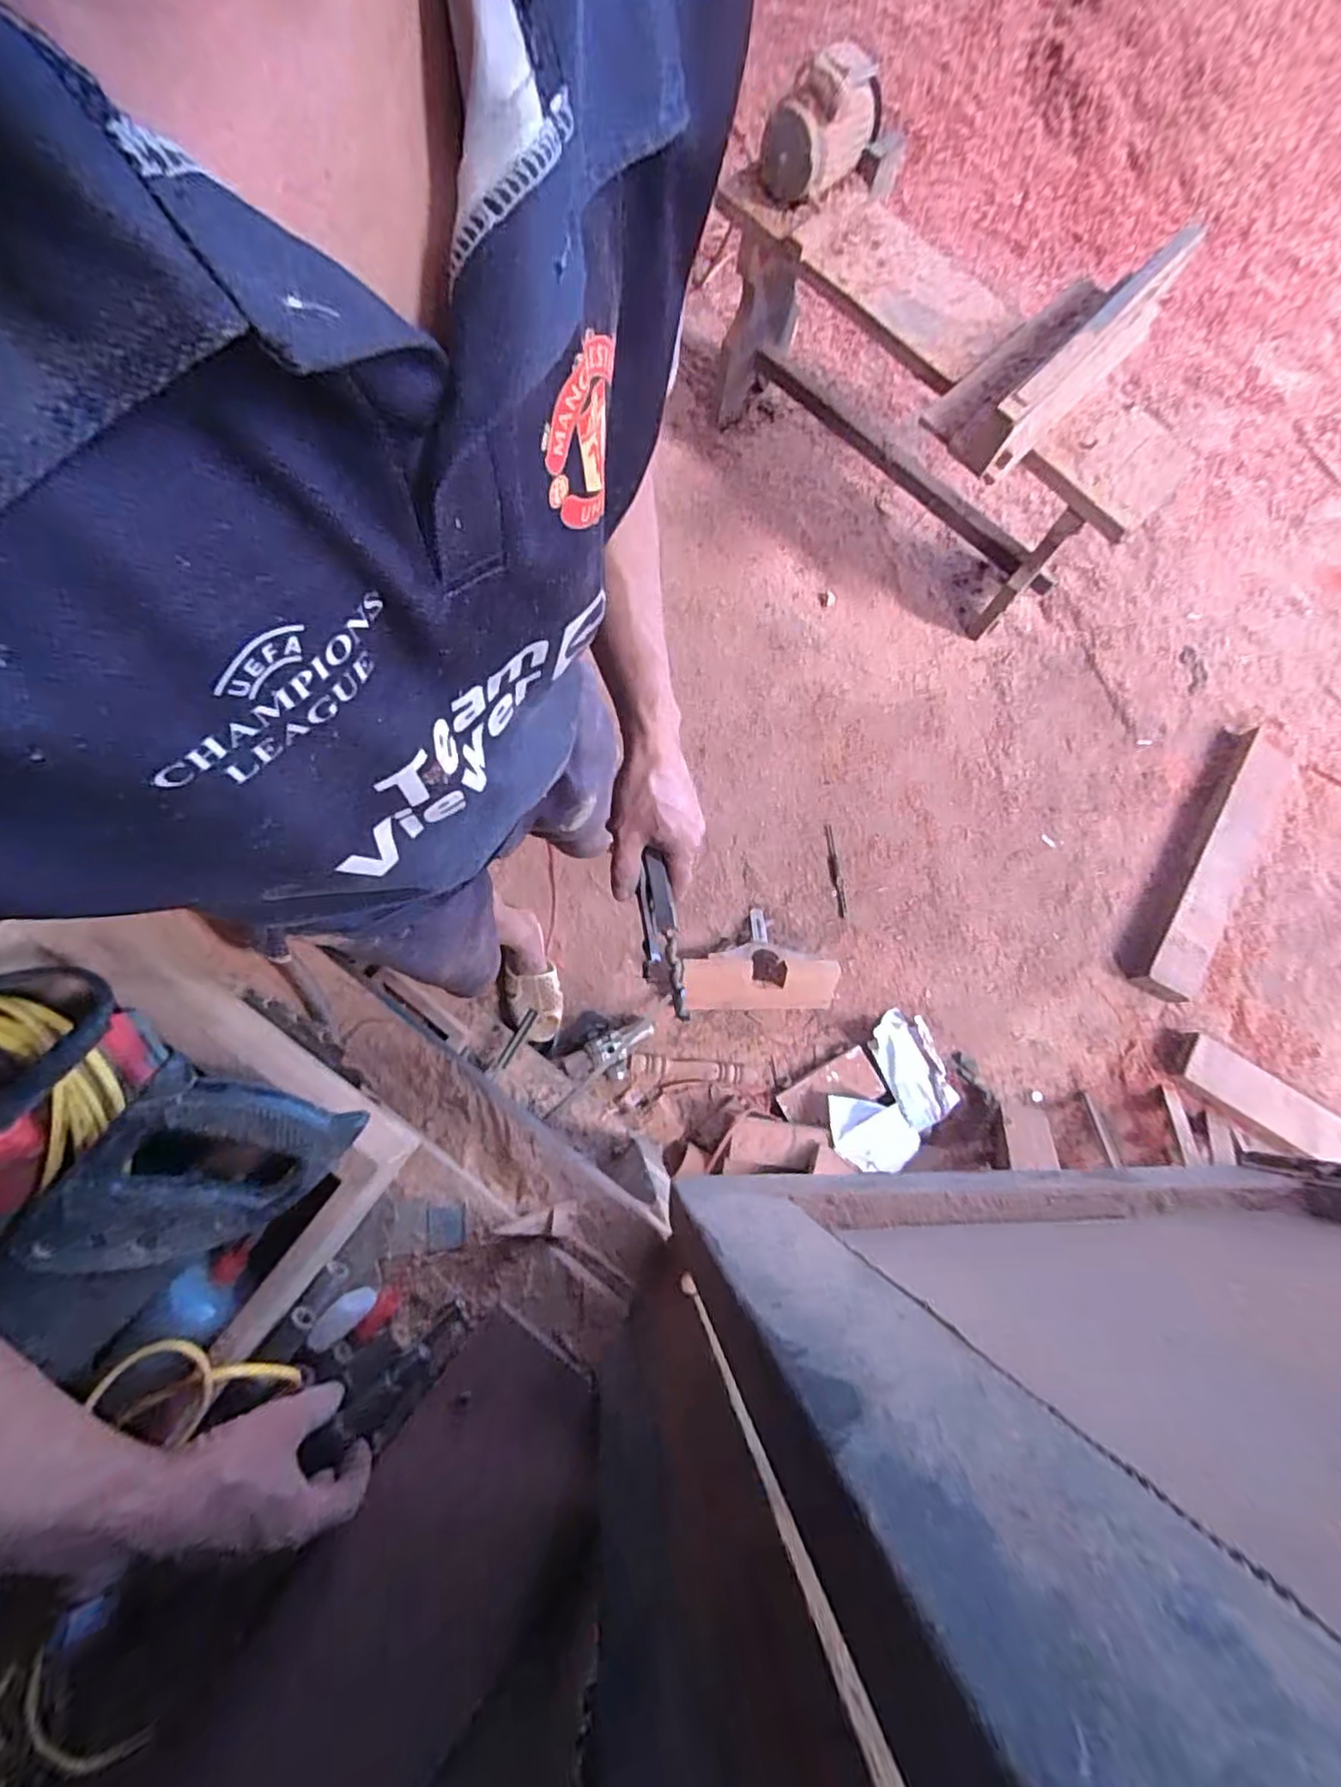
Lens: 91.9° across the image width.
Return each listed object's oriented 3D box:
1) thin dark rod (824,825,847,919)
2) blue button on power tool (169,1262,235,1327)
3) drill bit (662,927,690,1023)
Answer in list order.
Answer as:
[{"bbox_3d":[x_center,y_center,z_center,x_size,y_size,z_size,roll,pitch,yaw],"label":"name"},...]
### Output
[{"bbox_3d":[0.355,-0.048,1.408,0.025,0.006,0.205,-7,78,-7],"label":"thin dark rod"},{"bbox_3d":[-0.295,0.252,0.406,0.022,0.018,0.035,-38,83,-12],"label":"blue button on power tool"},{"bbox_3d":[0.005,0.067,0.537,0.011,0.012,0.077,-9,81,-1],"label":"drill bit"}]

